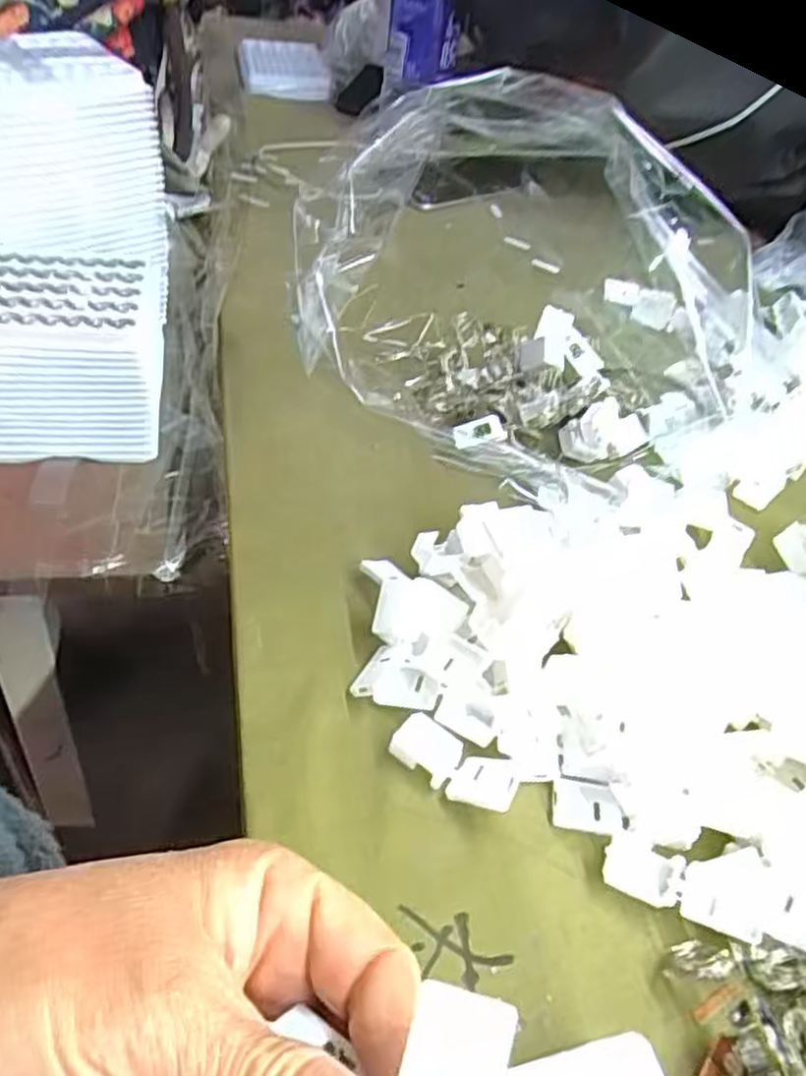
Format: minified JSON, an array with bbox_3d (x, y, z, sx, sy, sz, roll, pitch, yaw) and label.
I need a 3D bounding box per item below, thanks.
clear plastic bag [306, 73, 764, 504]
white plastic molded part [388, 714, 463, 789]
[{"bbox_3d":[0.070,-0.148,0.438,0.226,0.166,0.125,36,51,23],"label":"clear plastic bag"},{"bbox_3d":[0.010,0.083,0.313,0.026,0.009,0.020,30,49,18],"label":"white plastic molded part"}]

